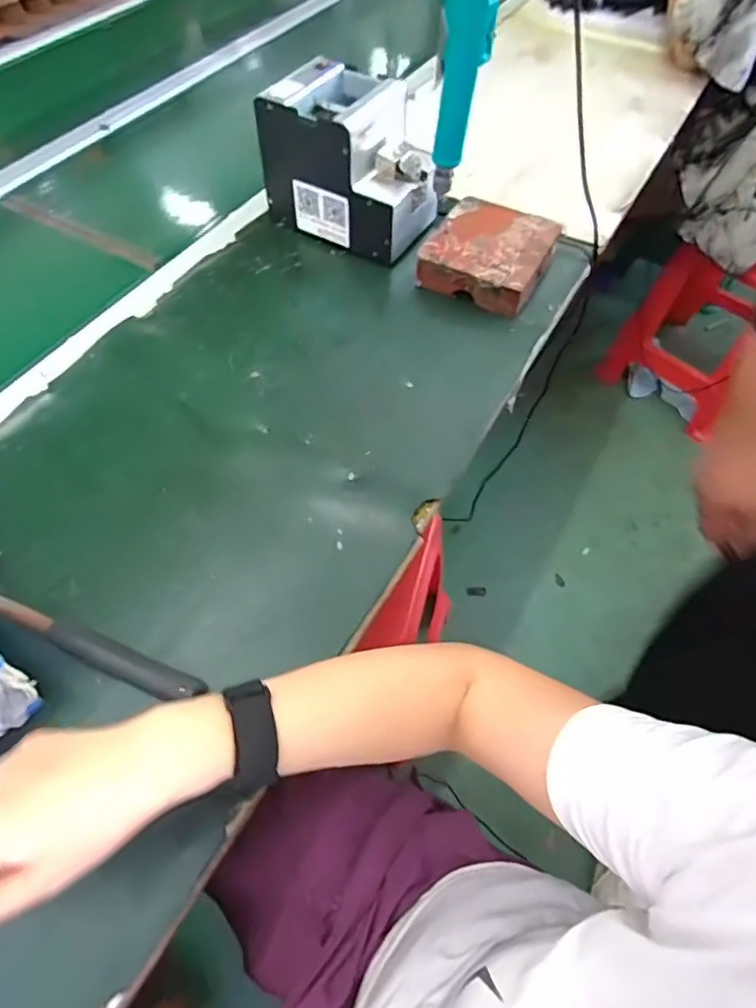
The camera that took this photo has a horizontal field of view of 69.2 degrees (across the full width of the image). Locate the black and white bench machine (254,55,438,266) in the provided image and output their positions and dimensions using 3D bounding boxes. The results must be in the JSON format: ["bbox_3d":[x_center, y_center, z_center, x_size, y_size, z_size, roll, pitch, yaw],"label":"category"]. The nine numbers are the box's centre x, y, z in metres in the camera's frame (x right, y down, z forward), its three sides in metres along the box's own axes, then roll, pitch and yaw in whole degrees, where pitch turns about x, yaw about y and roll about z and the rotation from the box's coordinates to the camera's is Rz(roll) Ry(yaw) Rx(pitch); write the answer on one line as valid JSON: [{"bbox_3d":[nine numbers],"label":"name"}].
[{"bbox_3d":[-0.024,-0.411,0.658,0.187,0.140,0.129,27,62,15],"label":"black and white bench machine"}]

